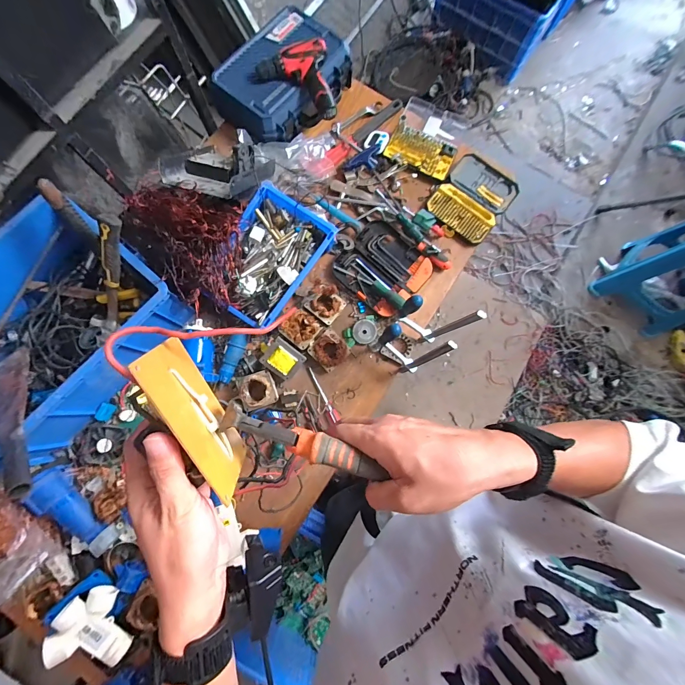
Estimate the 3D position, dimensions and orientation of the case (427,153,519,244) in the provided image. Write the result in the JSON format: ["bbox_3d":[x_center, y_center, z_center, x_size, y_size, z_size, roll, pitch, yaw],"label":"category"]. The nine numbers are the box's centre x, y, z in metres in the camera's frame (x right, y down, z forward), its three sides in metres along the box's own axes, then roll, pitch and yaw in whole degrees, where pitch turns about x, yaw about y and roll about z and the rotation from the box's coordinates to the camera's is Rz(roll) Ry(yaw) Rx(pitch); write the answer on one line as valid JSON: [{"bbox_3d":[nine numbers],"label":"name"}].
[{"bbox_3d":[0.369,-0.411,0.905,0.184,0.031,0.236,38,80,6],"label":"case"}]

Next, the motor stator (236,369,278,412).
[{"bbox_3d":[-0.203,0.113,0.766,0.083,0.049,0.082,-19,85,6],"label":"motor stator"}]

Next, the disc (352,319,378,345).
[{"bbox_3d":[0.057,-0.028,0.824,0.060,0.019,0.061,0,78,-1],"label":"disc"}]

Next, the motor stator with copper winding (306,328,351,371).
[{"bbox_3d":[-0.032,0.021,0.799,0.079,0.043,0.080,-42,82,-9],"label":"motor stator with copper winding"}]

